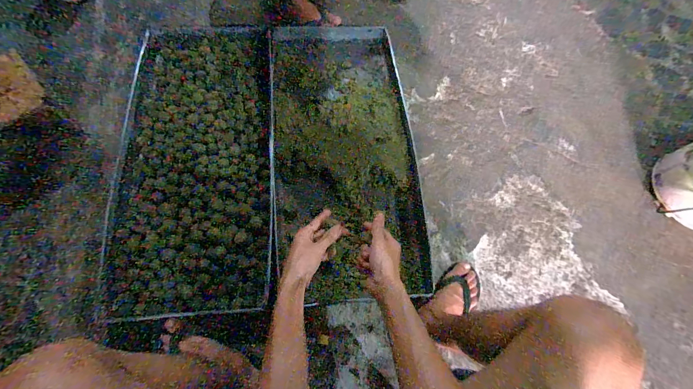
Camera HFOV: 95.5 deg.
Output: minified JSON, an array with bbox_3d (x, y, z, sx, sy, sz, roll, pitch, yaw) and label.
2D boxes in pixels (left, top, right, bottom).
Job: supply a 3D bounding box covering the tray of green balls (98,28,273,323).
[{"bbox_3d":[-0.381,-0.108,0.821,0.371,0.073,0.793,-3,69,-6],"label":"tray of green balls"}]

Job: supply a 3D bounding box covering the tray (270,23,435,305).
[{"bbox_3d":[-0.007,-0.144,0.875,0.387,0.098,0.831,-3,69,-6],"label":"tray"}]

